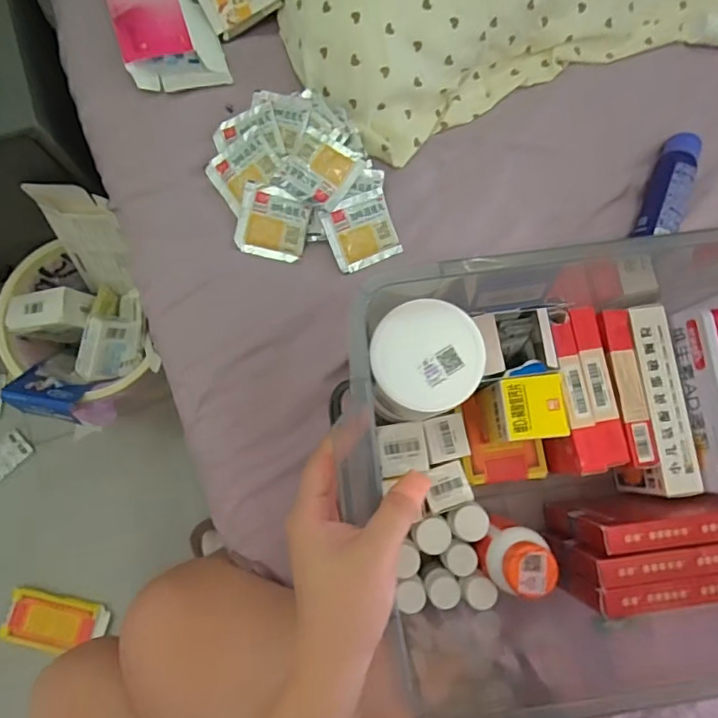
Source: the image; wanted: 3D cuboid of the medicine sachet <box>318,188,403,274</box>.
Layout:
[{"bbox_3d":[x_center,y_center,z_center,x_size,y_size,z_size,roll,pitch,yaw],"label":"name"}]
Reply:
[{"bbox_3d":[0.003,-0.125,0.517,0.068,0.004,0.065,-24,103,-12],"label":"medicine sachet"}]

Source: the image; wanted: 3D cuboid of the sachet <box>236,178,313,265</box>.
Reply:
[{"bbox_3d":[-0.084,-0.133,0.514,0.067,0.006,0.065,12,102,-2],"label":"sachet"}]

